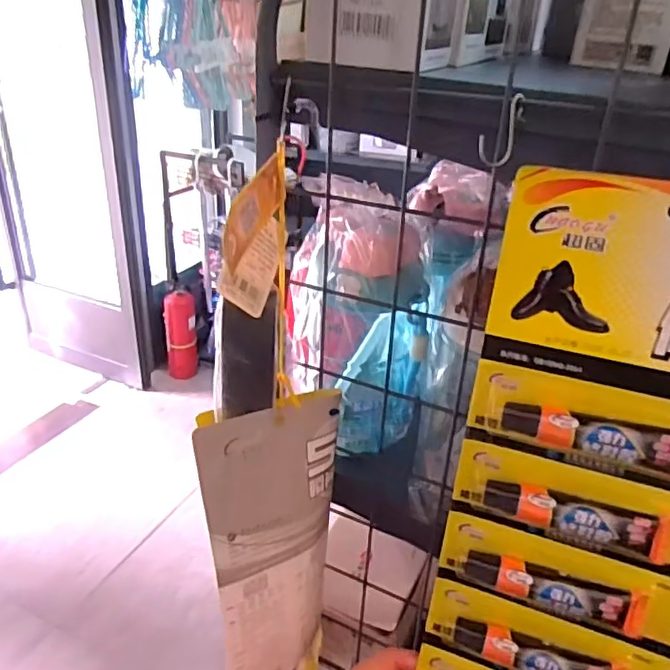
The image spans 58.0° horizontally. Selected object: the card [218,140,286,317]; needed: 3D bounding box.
[{"bbox_3d":[-0.050,-0.064,0.366,0.007,0.100,0.053,9,7,30],"label":"card"}]

